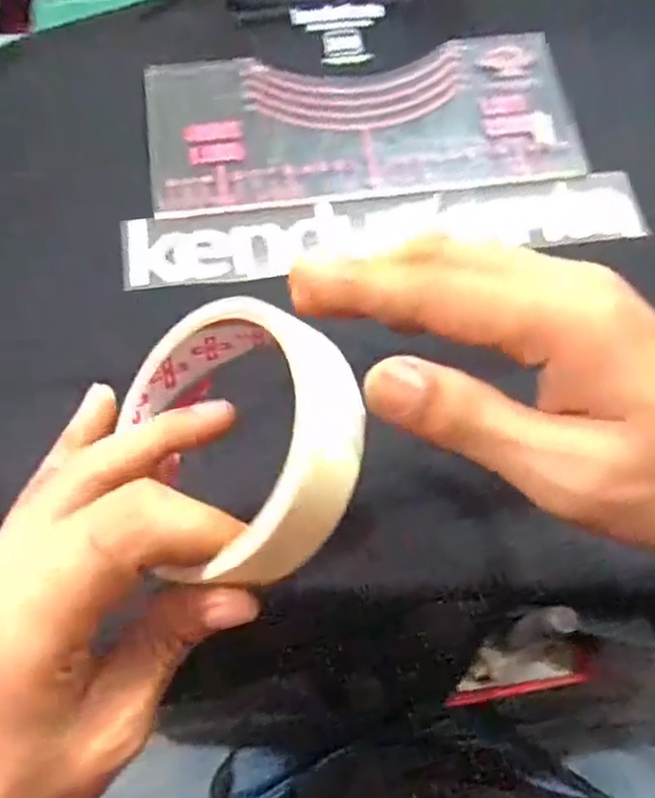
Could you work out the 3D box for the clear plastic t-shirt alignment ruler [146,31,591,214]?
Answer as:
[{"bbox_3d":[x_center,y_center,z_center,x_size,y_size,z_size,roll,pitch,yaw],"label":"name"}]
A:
[{"bbox_3d":[0.022,-0.172,0.421,0.255,0.011,0.111,-7,70,-5],"label":"clear plastic t-shirt alignment ruler"}]

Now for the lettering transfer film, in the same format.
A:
[{"bbox_3d":[0.035,-0.098,0.394,0.296,0.007,0.046,-7,68,-4],"label":"lettering transfer film"}]

